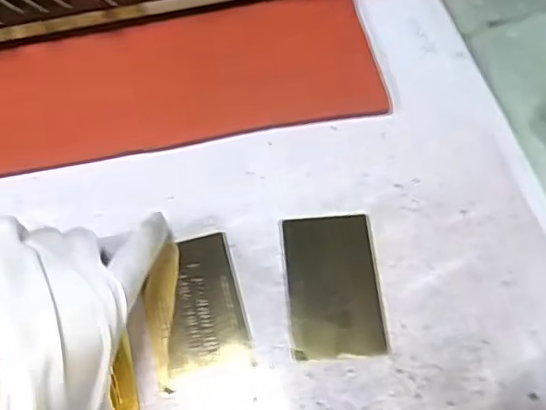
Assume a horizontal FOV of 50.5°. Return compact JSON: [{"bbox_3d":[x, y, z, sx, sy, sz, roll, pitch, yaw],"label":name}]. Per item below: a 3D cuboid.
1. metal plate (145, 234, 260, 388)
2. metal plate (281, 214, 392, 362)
[{"bbox_3d":[-0.044,0.057,0.327,0.052,0.004,0.081,-14,66,-7],"label":"metal plate"},{"bbox_3d":[0.035,0.045,0.334,0.053,0.004,0.083,-4,65,-3],"label":"metal plate"}]

